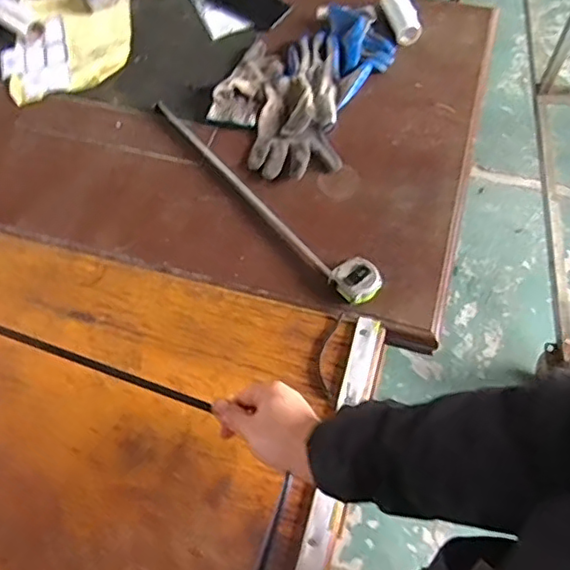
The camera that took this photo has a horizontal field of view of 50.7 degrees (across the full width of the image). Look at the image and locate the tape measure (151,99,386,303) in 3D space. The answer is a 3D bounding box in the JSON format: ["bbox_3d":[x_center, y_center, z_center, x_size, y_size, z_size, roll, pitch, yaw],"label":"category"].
[{"bbox_3d":[-0.036,-0.148,0.892,0.057,0.038,0.483,-36,66,-17],"label":"tape measure"}]

